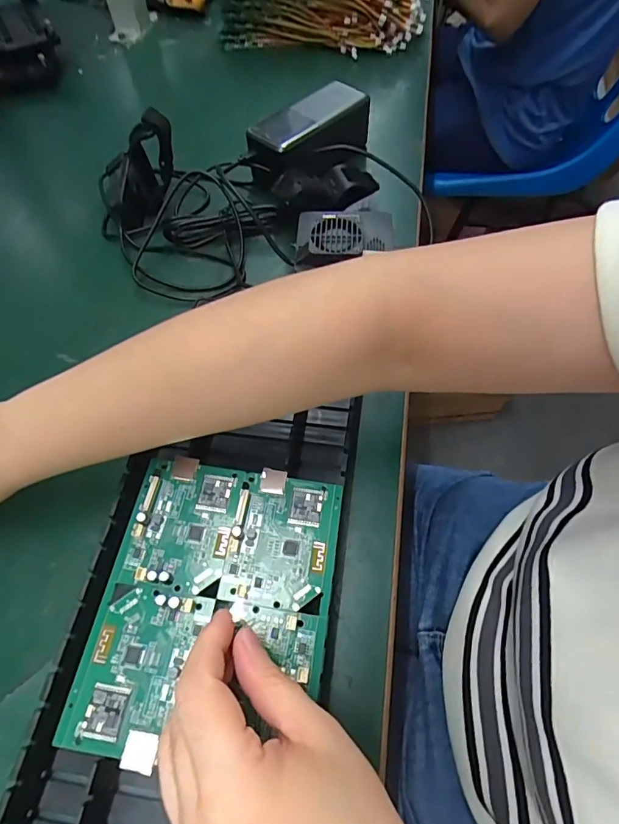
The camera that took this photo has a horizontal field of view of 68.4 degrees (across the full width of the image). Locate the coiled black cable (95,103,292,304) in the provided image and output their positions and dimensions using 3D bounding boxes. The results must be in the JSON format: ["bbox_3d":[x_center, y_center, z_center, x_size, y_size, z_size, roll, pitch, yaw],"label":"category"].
[{"bbox_3d":[-0.111,-0.187,0.403,0.159,0.073,0.176,-14,61,-5],"label":"coiled black cable"}]

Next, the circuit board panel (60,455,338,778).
[{"bbox_3d":[-0.049,0.096,0.237,0.116,0.011,0.142,6,61,6],"label":"circuit board panel"}]

